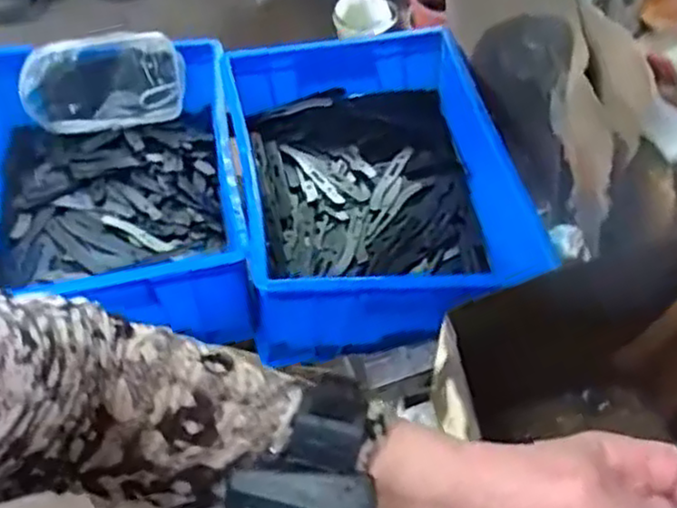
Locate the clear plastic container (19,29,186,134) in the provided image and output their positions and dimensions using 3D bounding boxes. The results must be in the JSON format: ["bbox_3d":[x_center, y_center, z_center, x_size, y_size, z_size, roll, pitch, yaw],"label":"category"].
[{"bbox_3d":[-0.298,-0.221,0.900,0.193,0.119,0.055,-16,34,-16],"label":"clear plastic container"}]

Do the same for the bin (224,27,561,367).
[{"bbox_3d":[0.027,-0.099,0.844,0.286,0.131,0.381,-7,51,-7],"label":"bin"}]

